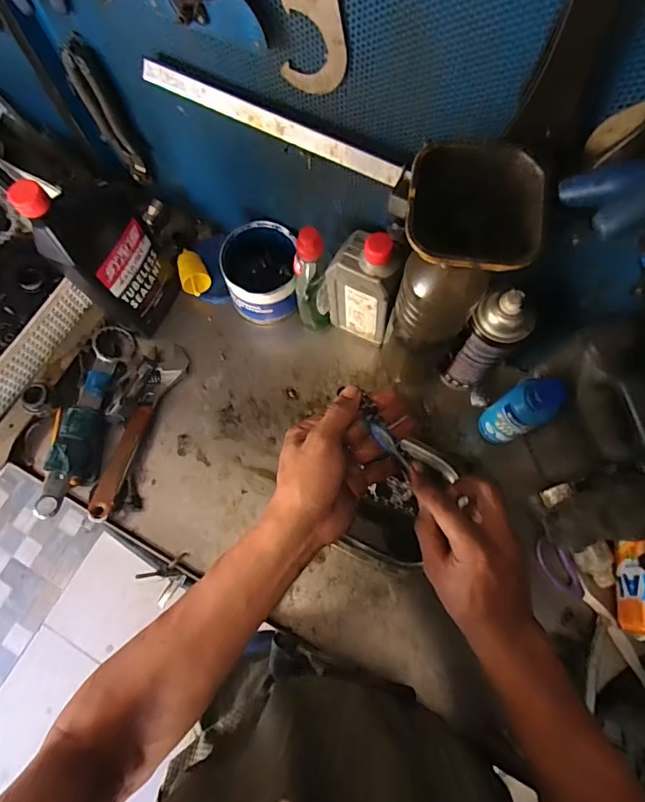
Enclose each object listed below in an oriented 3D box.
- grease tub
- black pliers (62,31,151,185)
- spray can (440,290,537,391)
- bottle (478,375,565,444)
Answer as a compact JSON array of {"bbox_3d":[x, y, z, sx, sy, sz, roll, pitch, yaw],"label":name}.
[{"bbox_3d":[-0.081,-0.168,0.629,0.094,0.102,0.110,-11,71,-1],"label":"grease tub"},{"bbox_3d":[-0.267,-0.350,0.575,0.046,0.193,0.018,15,73,8],"label":"black pliers"},{"bbox_3d":[0.183,-0.059,0.528,0.057,0.191,0.049,35,76,13],"label":"spray can"},{"bbox_3d":[0.220,0.014,0.523,0.046,0.156,0.050,-1,71,2],"label":"bottle"}]

